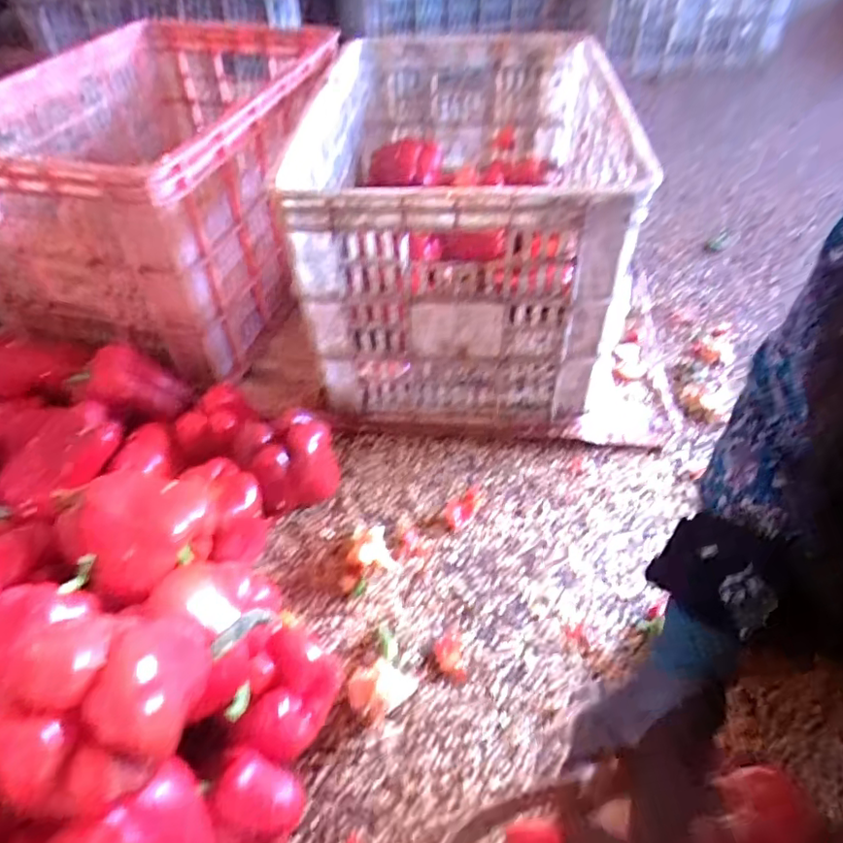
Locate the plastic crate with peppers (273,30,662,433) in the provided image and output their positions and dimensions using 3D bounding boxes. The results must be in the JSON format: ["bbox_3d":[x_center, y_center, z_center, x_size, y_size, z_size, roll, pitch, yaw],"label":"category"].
[{"bbox_3d":[0.047,-0.290,0.781,0.338,0.298,0.533,3,48,2],"label":"plastic crate with peppers"}]

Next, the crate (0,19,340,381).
[{"bbox_3d":[-0.351,-0.358,0.834,0.371,0.250,0.543,7,49,8],"label":"crate"}]

